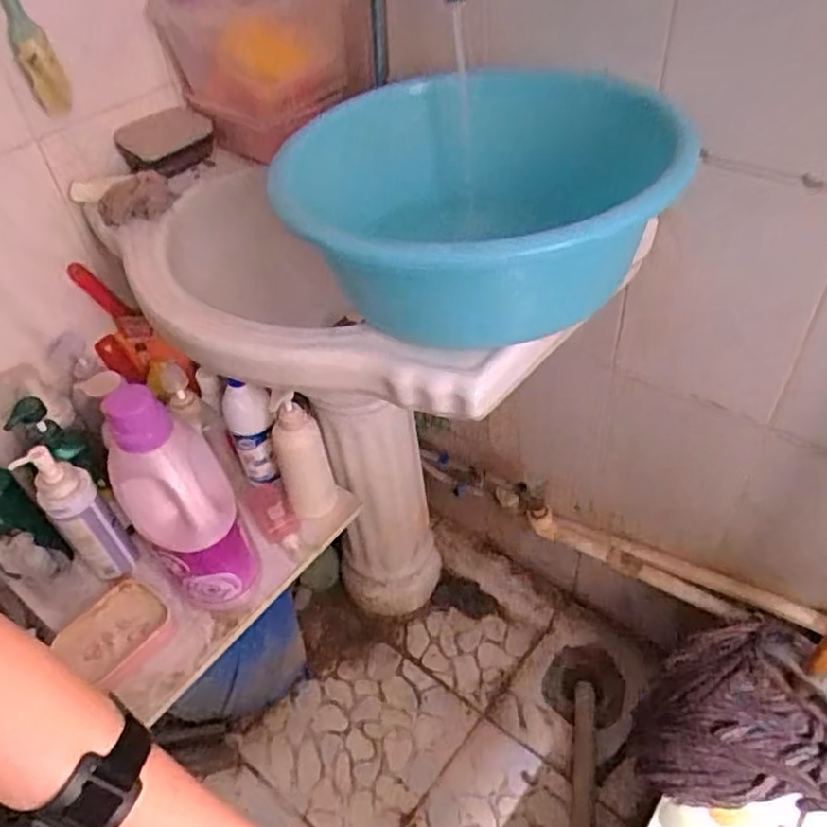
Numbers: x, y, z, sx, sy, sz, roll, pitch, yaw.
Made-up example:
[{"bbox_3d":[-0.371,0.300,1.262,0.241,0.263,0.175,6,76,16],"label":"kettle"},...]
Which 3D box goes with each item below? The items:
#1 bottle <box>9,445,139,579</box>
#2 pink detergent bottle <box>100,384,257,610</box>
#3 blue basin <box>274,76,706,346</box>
[{"bbox_3d":[-0.407,0.126,0.854,0.063,0.227,0.054,-34,53,-25],"label":"bottle"},{"bbox_3d":[-0.263,0.108,0.798,0.114,0.300,0.101,-28,51,-21],"label":"pink detergent bottle"},{"bbox_3d":[0.064,-0.190,0.634,0.297,0.157,0.336,-19,48,-14],"label":"blue basin"}]

